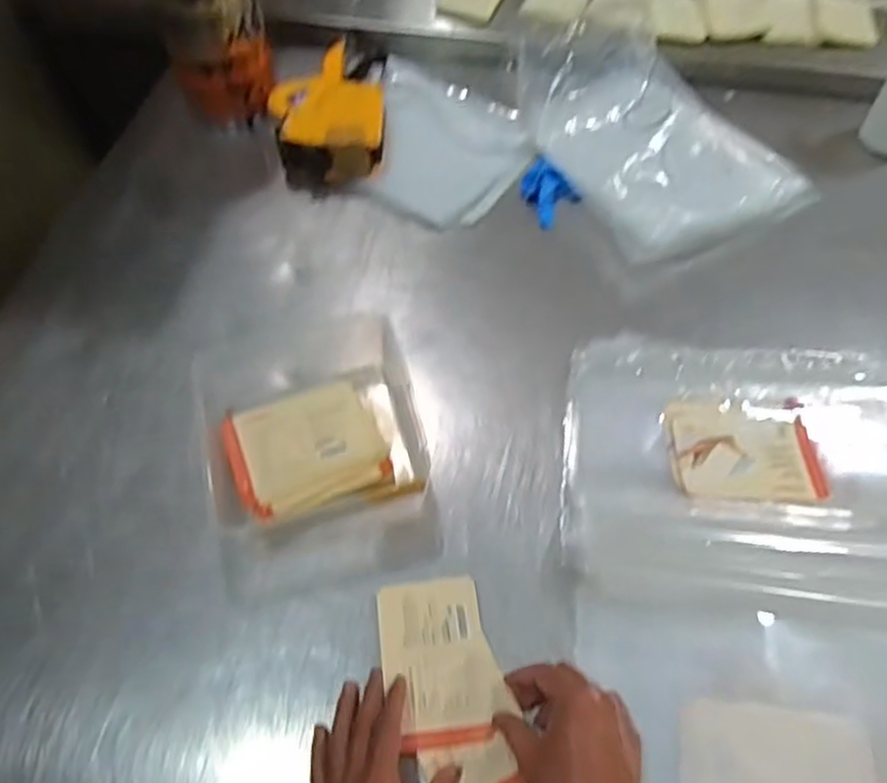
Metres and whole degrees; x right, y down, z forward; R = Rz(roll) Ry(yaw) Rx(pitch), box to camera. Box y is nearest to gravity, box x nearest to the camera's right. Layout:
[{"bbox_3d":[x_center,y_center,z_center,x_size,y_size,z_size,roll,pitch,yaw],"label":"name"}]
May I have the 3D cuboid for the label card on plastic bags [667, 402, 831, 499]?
[{"bbox_3d":[0.278,0.052,0.661,0.134,0.009,0.100,0,60,1],"label":"label card on plastic bags"}]

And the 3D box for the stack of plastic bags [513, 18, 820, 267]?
[{"bbox_3d":[0.260,-0.329,0.866,0.254,0.091,0.346,-23,61,-12],"label":"stack of plastic bags"}]

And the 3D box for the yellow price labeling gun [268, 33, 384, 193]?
[{"bbox_3d":[-0.149,-0.384,0.938,0.150,0.059,0.271,-7,59,-3],"label":"yellow price labeling gun"}]

